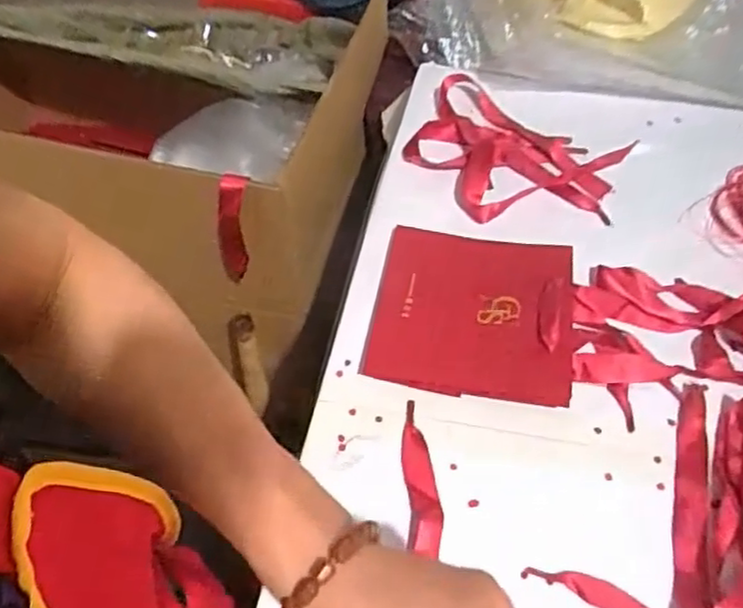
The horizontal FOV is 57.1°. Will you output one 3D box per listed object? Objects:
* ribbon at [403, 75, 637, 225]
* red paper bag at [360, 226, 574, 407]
[{"bbox_3d":[0.119,-0.127,0.590,0.177,0.015,0.144,25,59,15],"label":"ribbon"},{"bbox_3d":[0.074,0.002,0.495,0.139,0.021,0.133,10,56,6],"label":"red paper bag"}]

